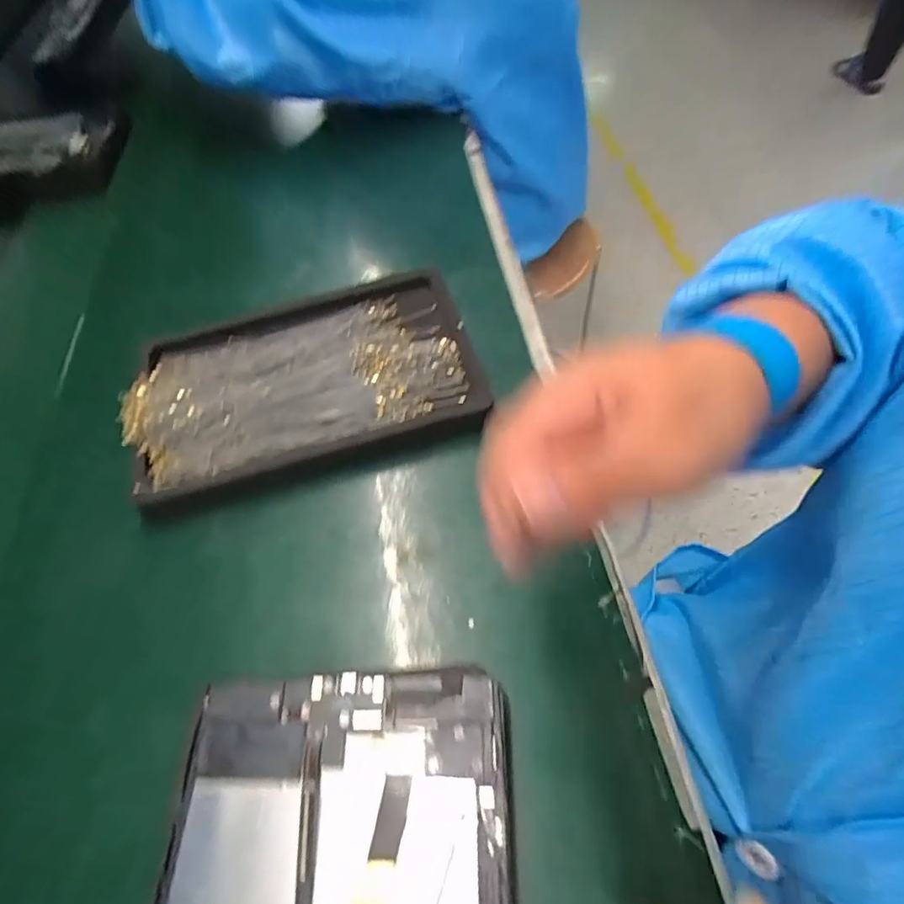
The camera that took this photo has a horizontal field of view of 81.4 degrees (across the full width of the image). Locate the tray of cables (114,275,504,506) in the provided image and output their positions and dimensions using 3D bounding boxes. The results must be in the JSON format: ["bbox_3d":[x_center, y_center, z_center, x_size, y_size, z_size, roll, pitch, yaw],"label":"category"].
[{"bbox_3d":[-0.110,-0.055,0.397,0.246,0.027,0.157,-14,57,-4],"label":"tray of cables"}]

